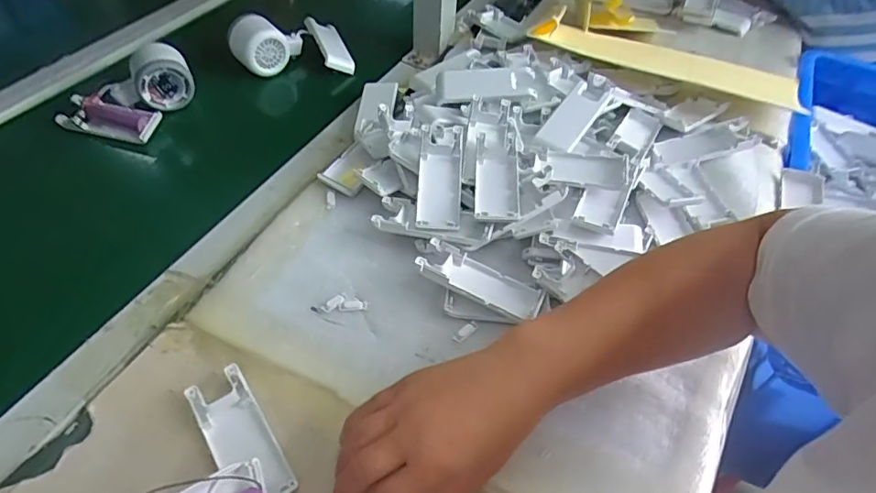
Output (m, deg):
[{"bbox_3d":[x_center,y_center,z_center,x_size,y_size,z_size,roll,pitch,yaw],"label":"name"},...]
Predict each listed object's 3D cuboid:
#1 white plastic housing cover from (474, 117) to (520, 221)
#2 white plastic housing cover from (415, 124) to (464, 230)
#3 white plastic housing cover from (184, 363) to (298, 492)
[{"bbox_3d":[0.055,-0.076,0.507,0.039,0.015,0.133,3,52,1],"label":"white plastic housing cover"},{"bbox_3d":[0.002,-0.066,0.506,0.039,0.021,0.114,4,66,-2],"label":"white plastic housing cover"},{"bbox_3d":[-0.132,0.129,0.372,0.039,0.011,0.102,-27,57,-26],"label":"white plastic housing cover"}]

